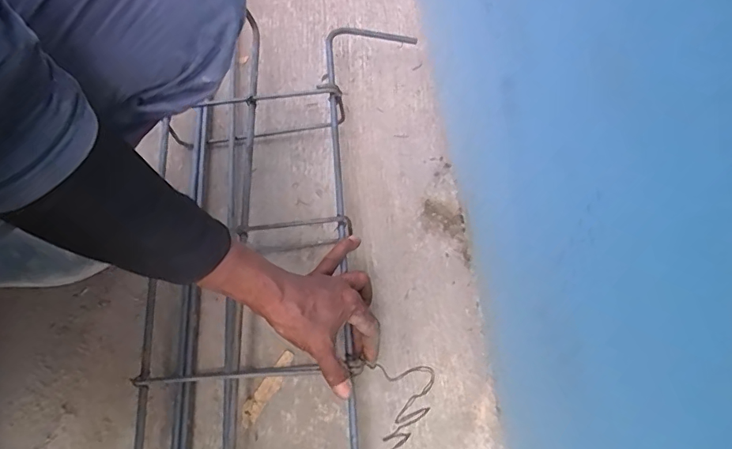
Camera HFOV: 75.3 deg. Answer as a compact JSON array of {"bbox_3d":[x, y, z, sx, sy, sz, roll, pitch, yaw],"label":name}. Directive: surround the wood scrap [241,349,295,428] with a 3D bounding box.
[{"bbox_3d":[-0.113,0.187,0.545,0.021,0.007,0.091,33,70,14],"label":"wood scrap"}]

